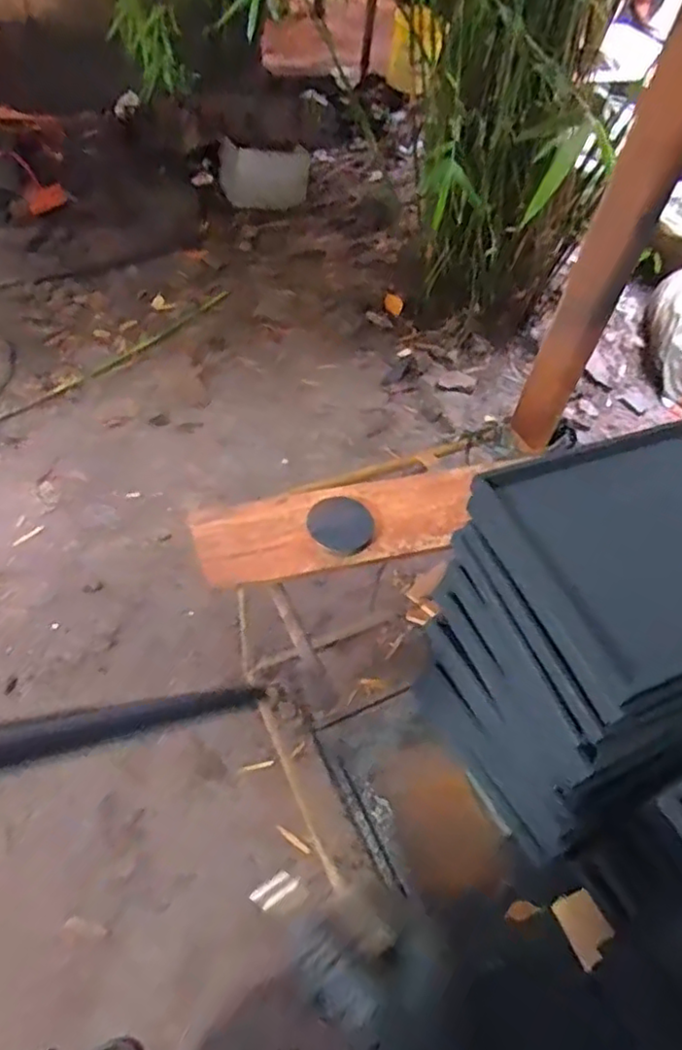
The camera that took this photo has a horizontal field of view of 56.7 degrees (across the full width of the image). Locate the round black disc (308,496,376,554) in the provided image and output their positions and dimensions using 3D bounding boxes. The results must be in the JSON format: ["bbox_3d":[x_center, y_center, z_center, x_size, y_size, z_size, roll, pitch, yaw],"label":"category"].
[{"bbox_3d":[0.001,-0.001,0.988,0.095,0.012,0.096,3,68,-8],"label":"round black disc"}]

